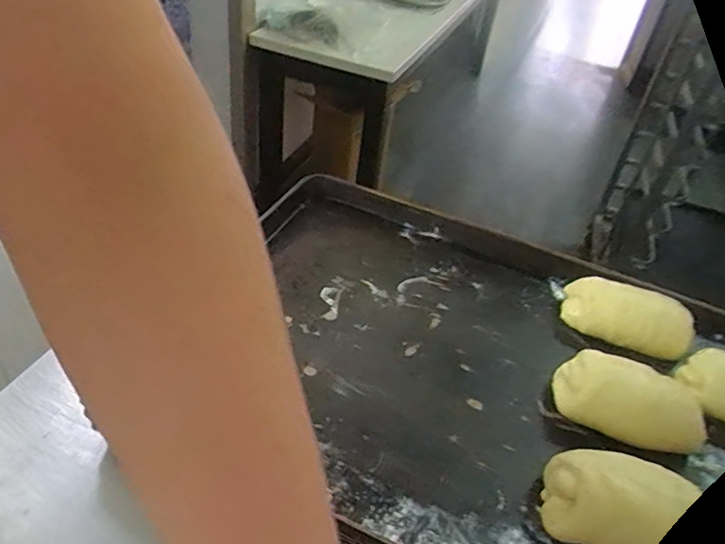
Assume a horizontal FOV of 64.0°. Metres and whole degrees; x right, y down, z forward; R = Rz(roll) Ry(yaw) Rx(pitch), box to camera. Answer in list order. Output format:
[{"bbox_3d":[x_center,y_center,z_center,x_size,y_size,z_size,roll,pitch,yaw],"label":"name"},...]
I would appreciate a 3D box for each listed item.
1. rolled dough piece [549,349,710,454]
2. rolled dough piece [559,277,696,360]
[{"bbox_3d":[0.233,0.112,0.509,0.122,0.041,0.068,18,41,11],"label":"rolled dough piece"},{"bbox_3d":[0.274,0.045,0.601,0.127,0.035,0.066,17,42,14],"label":"rolled dough piece"}]

